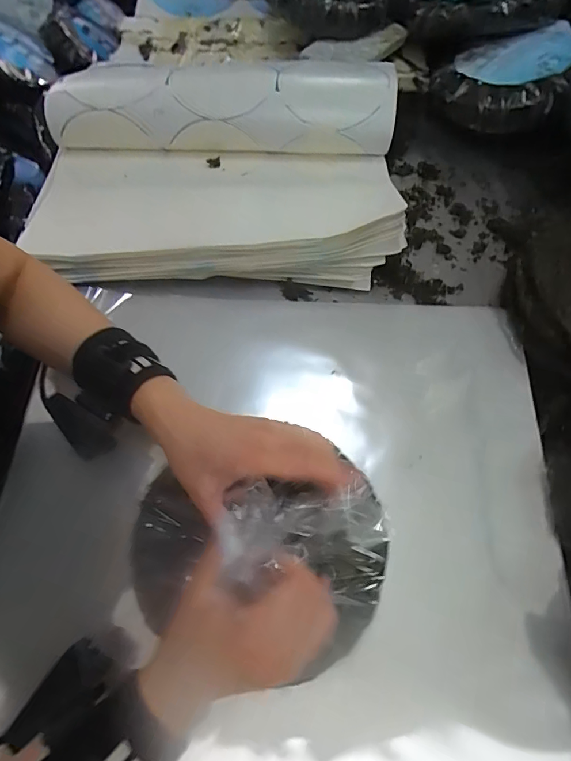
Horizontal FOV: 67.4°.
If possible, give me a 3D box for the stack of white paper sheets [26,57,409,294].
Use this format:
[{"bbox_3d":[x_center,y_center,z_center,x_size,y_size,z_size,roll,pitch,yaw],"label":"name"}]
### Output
[{"bbox_3d":[-0.086,-0.277,0.544,0.435,0.107,0.352,0,74,5],"label":"stack of white paper sheets"}]

